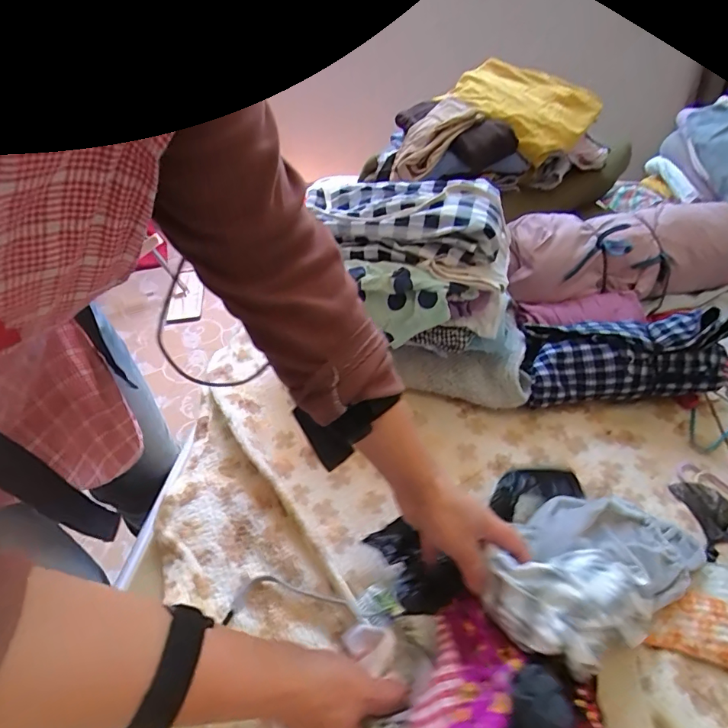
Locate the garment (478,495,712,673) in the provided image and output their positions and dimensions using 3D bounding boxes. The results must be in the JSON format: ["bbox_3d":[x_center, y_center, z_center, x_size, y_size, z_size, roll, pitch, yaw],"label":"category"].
[{"bbox_3d":[0.231,0.195,0.461,0.248,0.062,0.129,-7,40,-33],"label":"garment"}]

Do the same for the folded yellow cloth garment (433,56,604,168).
[{"bbox_3d":[0.311,-0.523,0.907,0.214,0.046,0.280,-39,67,-15],"label":"folded yellow cloth garment"}]

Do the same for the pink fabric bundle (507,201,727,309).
[{"bbox_3d":[0.460,-0.205,0.818,0.422,0.122,0.174,-3,43,0],"label":"pink fabric bundle"}]

